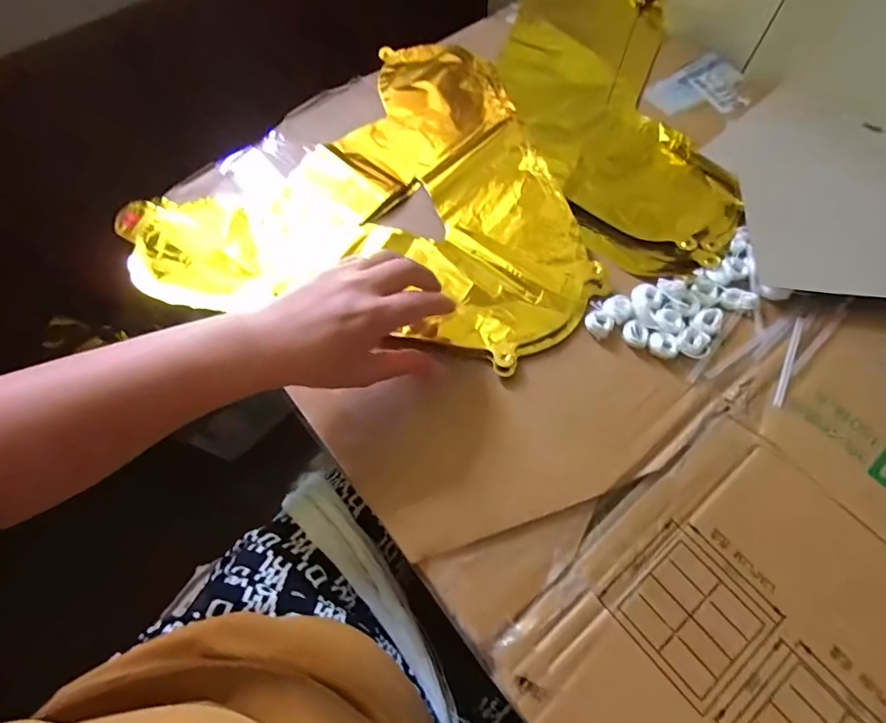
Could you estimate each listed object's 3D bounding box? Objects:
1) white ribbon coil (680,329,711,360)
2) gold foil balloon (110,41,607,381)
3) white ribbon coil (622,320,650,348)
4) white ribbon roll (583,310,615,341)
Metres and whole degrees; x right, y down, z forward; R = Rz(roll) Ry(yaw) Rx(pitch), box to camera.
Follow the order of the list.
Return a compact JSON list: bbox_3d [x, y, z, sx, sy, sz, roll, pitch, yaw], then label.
[{"bbox_3d":[0.196,-0.014,0.362,0.023,0.004,0.023,-1,67,3],"label":"white ribbon coil"},{"bbox_3d":[-0.051,-0.182,0.457,0.405,0.042,0.358,15,69,9],"label":"gold foil balloon"},{"bbox_3d":[0.151,-0.022,0.365,0.020,0.005,0.019,-1,67,3],"label":"white ribbon coil"},{"bbox_3d":[0.123,-0.030,0.370,0.021,0.006,0.019,39,74,17],"label":"white ribbon roll"}]

